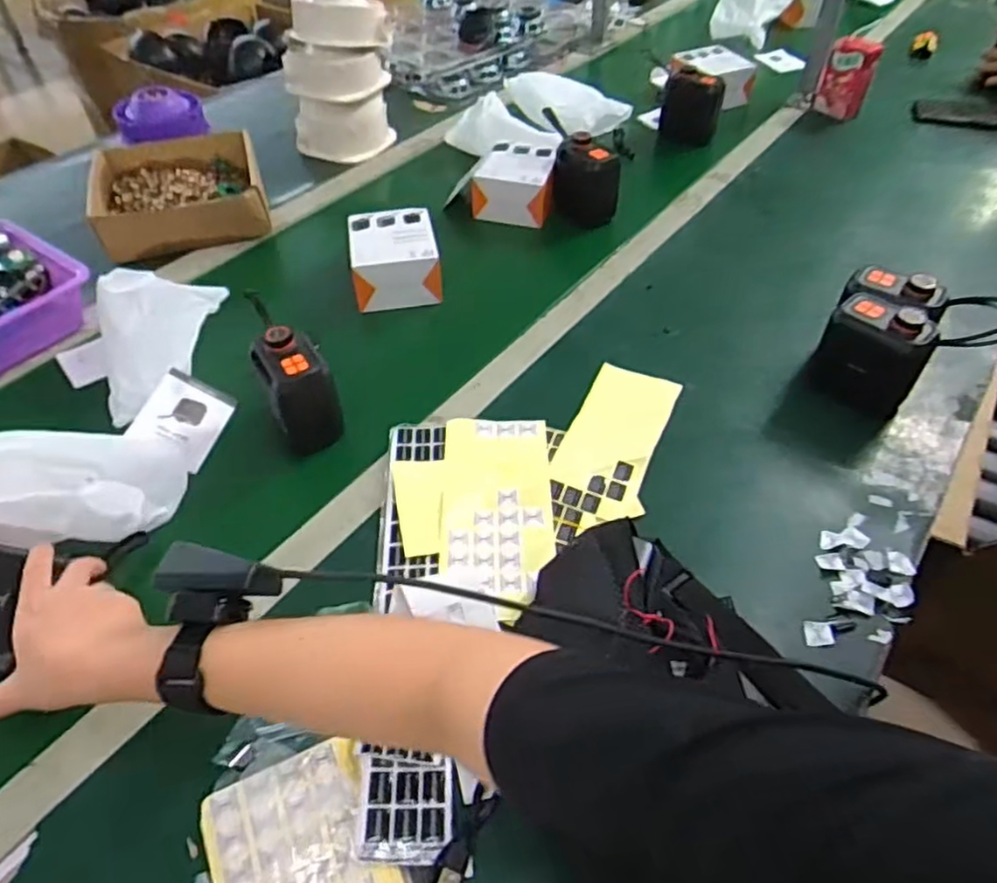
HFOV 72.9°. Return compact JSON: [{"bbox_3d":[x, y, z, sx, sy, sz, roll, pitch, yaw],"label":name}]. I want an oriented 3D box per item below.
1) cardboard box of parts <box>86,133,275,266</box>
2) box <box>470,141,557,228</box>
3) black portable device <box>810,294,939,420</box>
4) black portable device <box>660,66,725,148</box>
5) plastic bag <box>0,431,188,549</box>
[{"bbox_3d":[-0.425,-0.333,0.907,0.214,0.065,0.217,-19,50,-18],"label":"cardboard box of parts"},{"bbox_3d":[0.026,-0.358,0.936,0.105,0.063,0.113,10,49,11],"label":"box"},{"bbox_3d":[0.354,-0.085,0.640,0.090,0.088,0.055,26,54,23],"label":"black portable device"},{"bbox_3d":[0.303,-0.519,1.063,0.088,0.108,0.044,14,48,12],"label":"black portable device"},{"bbox_3d":[-0.376,0.037,0.562,0.179,0.079,0.110,-8,48,-5],"label":"plastic bag"}]

